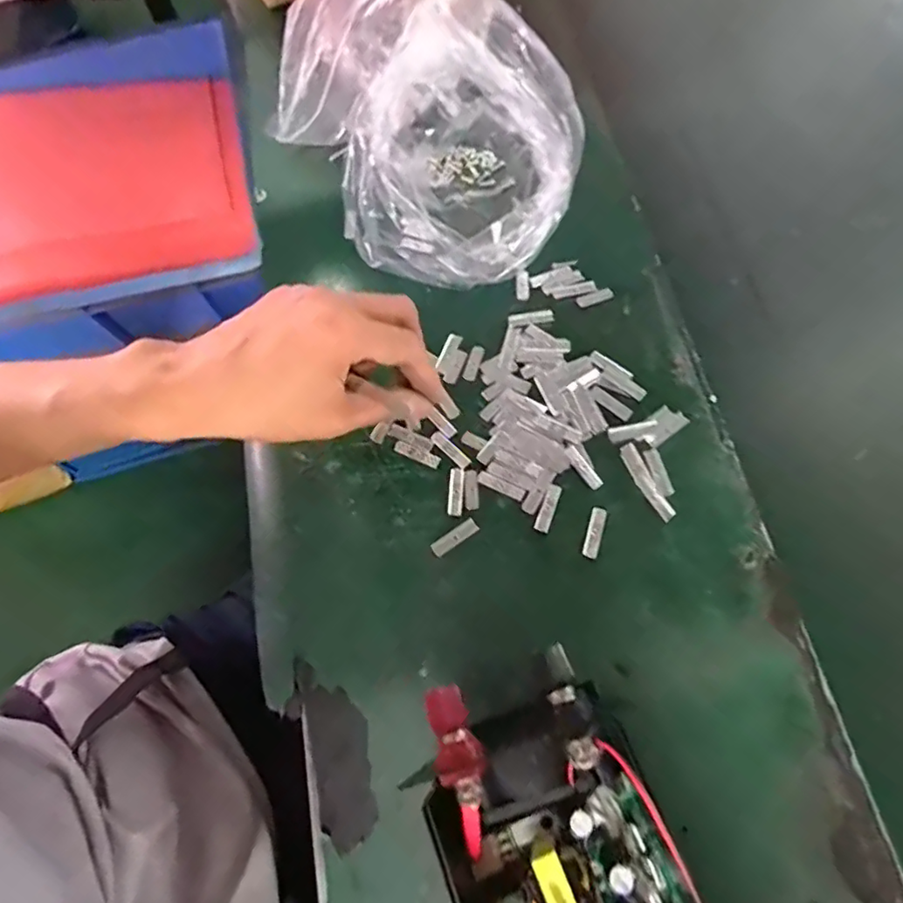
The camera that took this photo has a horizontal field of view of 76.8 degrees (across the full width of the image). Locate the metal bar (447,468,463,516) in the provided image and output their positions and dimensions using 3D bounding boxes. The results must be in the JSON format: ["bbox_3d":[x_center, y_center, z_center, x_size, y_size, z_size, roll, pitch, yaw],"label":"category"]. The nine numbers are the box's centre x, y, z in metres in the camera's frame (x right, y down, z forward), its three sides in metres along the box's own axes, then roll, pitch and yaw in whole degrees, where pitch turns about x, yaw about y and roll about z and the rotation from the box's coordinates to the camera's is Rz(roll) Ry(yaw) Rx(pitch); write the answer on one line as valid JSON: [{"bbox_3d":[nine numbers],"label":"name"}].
[{"bbox_3d":[0.003,0.025,0.354,0.009,0.004,0.031,3,70,3],"label":"metal bar"}]

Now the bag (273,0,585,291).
[{"bbox_3d":[-0.018,-0.235,0.389,0.155,0.129,0.227,-30,71,-9],"label":"bag"}]

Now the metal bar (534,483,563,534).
[{"bbox_3d":[0.059,0.034,0.347,0.009,0.004,0.030,20,71,9],"label":"metal bar"}]

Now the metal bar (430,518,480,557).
[{"bbox_3d":[0.002,0.052,0.345,0.030,0.004,0.010,-33,72,-10],"label":"metal bar"}]

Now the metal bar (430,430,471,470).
[{"bbox_3d":[-0.001,-0.002,0.365,0.008,0.004,0.031,-43,74,-13],"label":"metal bar"}]

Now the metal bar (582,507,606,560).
[{"bbox_3d":[0.086,0.048,0.341,0.008,0.004,0.032,17,71,8],"label":"metal bar"}]

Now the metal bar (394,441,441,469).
[{"bbox_3d":[-0.022,0.001,0.366,0.031,0.004,0.008,24,72,11],"label":"metal bar"}]

